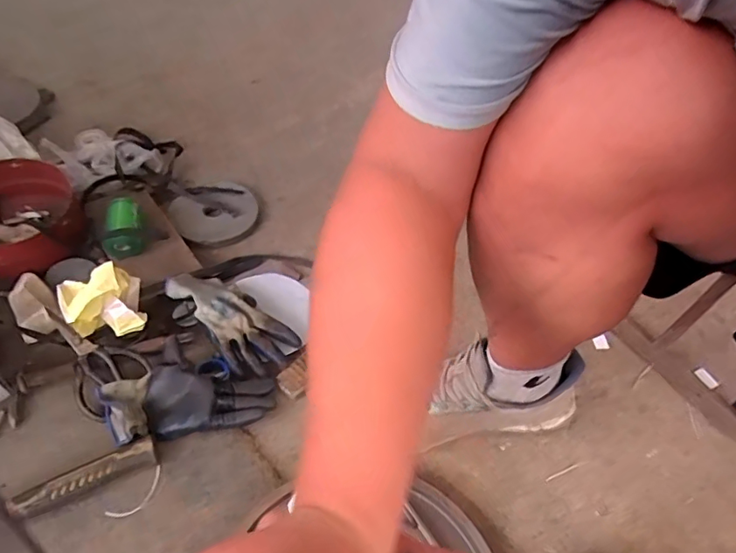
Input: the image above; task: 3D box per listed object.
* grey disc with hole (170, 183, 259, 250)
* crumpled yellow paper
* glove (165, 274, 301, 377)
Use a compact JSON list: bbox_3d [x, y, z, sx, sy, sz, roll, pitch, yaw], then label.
[{"bbox_3d":[-0.283,-0.120,0.939,0.153,0.015,0.149,2,52,-3],"label":"grey disc with hole"},{"bbox_3d":[-0.383,0.036,0.730,0.105,0.079,0.079,-13,54,-15],"label":"crumpled yellow paper"},{"bbox_3d":[-0.207,0.063,0.770,0.209,0.068,0.099,38,58,23],"label":"glove"}]

